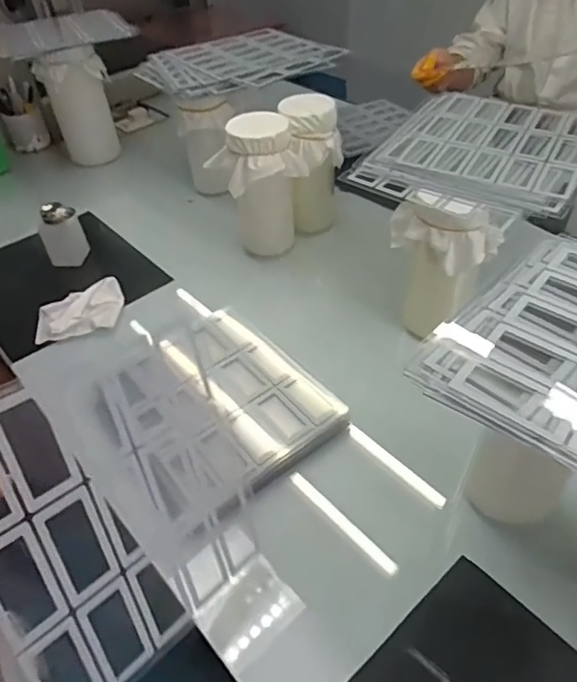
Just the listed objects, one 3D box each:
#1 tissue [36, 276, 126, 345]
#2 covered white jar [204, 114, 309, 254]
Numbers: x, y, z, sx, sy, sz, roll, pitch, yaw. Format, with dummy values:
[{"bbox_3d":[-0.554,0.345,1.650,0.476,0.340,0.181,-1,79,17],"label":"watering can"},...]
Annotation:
[{"bbox_3d":[-0.335,-0.052,0.851,0.135,0.023,0.099,-17,46,-12],"label":"tissue"},{"bbox_3d":[-0.043,-0.242,0.879,0.125,0.227,0.103,-18,46,-13],"label":"covered white jar"}]

